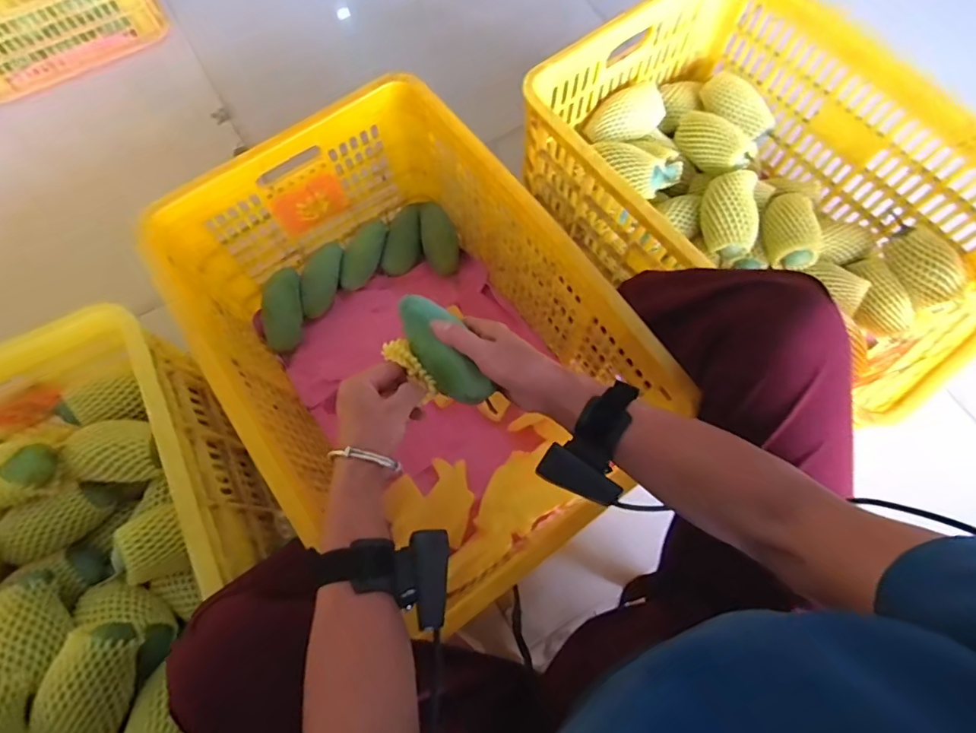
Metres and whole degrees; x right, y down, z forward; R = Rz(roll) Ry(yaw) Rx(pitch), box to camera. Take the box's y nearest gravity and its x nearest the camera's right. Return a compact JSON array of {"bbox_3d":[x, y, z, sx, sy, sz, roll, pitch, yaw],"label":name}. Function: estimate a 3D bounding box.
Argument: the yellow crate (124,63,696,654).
[{"bbox_3d":[-0.101,-0.019,0.707,0.405,0.308,0.590,-36,75,-11],"label":"yellow crate"}]

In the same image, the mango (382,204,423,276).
[{"bbox_3d":[-0.141,-0.215,0.893,0.064,0.057,0.129,17,106,-3],"label":"mango"}]

